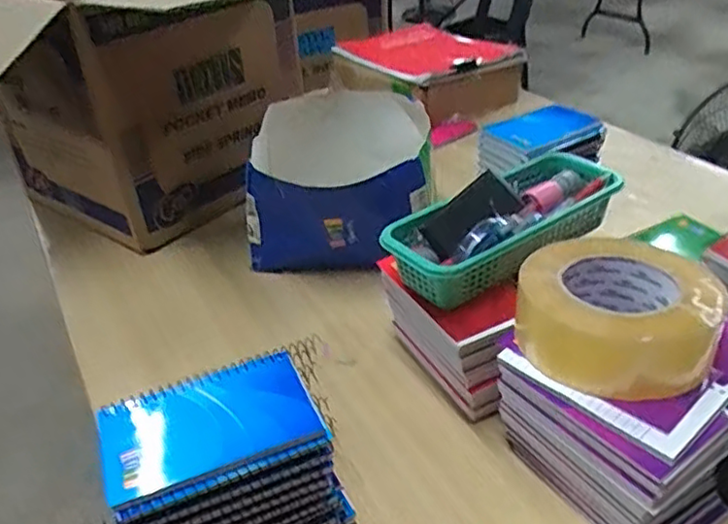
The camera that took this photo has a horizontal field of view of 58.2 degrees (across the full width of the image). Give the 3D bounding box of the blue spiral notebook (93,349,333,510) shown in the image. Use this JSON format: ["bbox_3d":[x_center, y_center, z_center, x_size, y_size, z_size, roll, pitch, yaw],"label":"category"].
[{"bbox_3d":[-0.098,0.100,0.411,0.128,0.009,0.081,-17,36,-19],"label":"blue spiral notebook"}]

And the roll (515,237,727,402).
[{"bbox_3d":[0.173,0.033,0.455,0.130,0.051,0.123,16,38,27],"label":"roll"}]

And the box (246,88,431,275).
[{"bbox_3d":[-0.027,-0.086,0.755,0.200,0.133,0.204,2,34,9],"label":"box"}]

